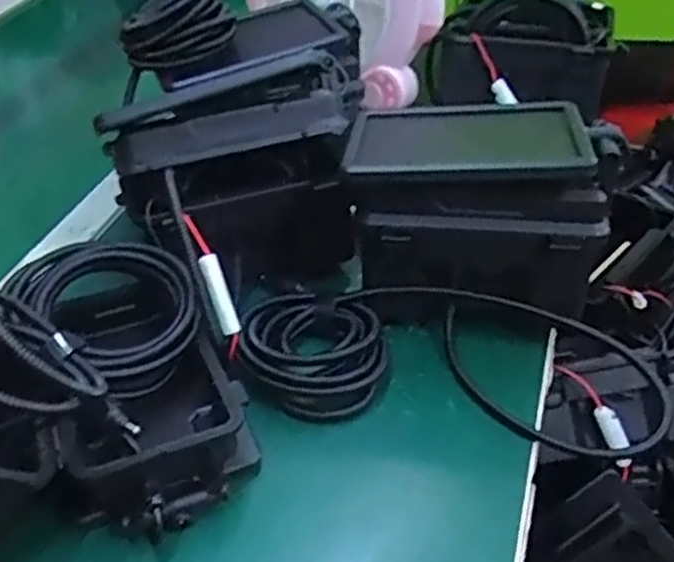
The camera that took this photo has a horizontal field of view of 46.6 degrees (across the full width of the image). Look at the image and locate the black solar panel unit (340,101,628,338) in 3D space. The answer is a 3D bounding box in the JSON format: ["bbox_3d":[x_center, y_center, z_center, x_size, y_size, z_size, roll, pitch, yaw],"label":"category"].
[{"bbox_3d":[0.102,-0.048,0.579,0.168,0.149,0.110,6,40,9],"label":"black solar panel unit"}]

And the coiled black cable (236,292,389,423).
[{"bbox_3d":[-0.015,0.047,0.554,0.097,0.041,0.099,-1,39,1],"label":"coiled black cable"}]

